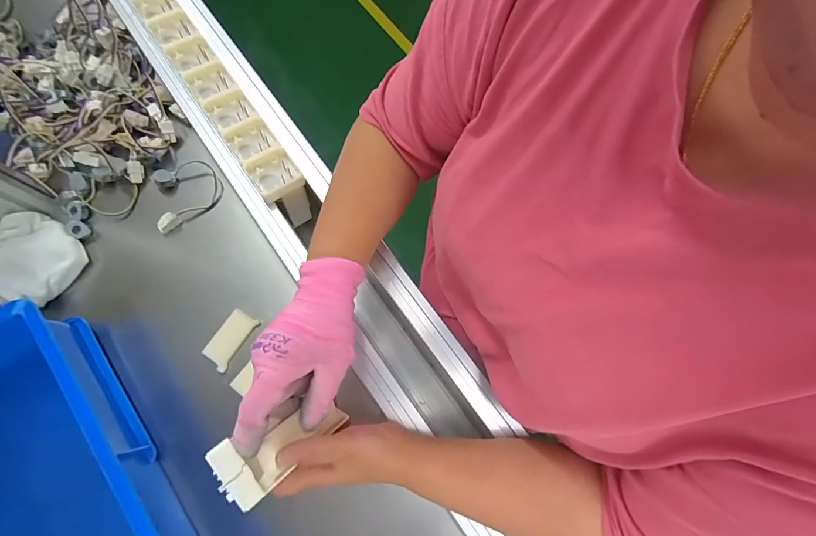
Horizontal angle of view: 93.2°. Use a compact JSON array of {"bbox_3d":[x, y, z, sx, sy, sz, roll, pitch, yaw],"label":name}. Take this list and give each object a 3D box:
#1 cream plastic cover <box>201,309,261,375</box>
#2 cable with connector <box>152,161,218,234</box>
[{"bbox_3d":[-0.240,0.095,0.520,0.040,0.005,0.076,31,76,9],"label":"cream plastic cover"},{"bbox_3d":[-0.331,-0.111,0.576,0.082,0.024,0.110,-15,74,-4],"label":"cable with connector"}]

